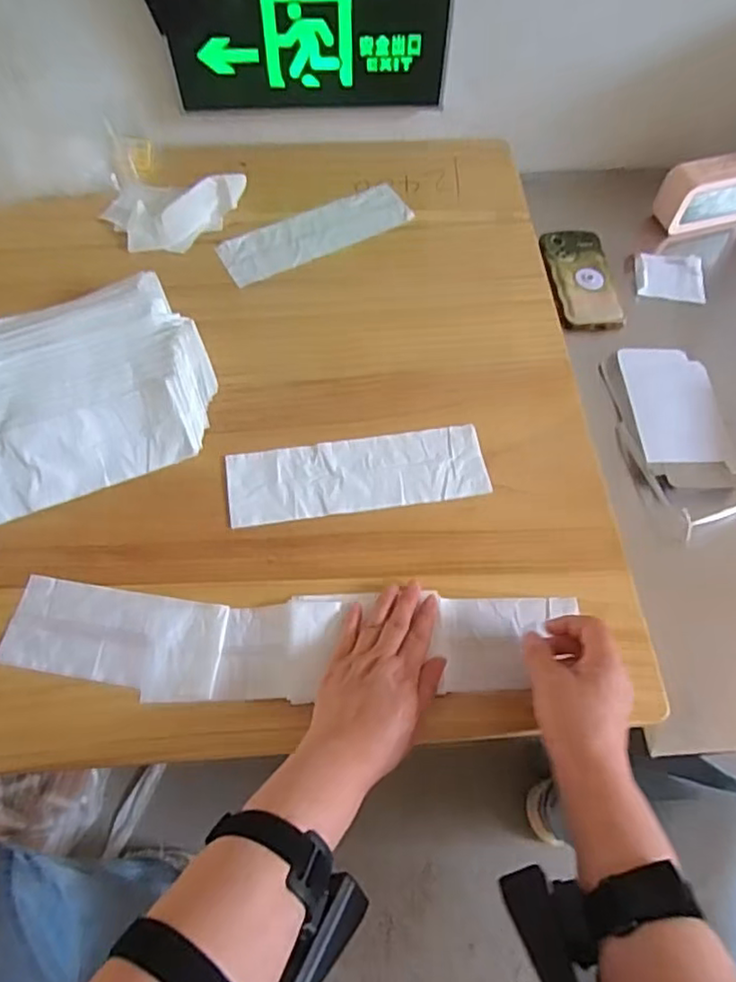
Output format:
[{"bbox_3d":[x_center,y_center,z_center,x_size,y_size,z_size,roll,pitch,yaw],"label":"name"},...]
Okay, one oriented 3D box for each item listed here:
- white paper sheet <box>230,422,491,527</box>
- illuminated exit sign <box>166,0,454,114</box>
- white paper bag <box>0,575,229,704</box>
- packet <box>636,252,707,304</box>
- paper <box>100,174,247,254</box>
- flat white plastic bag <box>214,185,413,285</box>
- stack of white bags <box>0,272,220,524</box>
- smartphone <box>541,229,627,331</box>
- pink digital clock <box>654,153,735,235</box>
[{"bbox_3d":[-0.010,-0.017,0.617,0.248,0.005,0.080,-8,63,-5],"label":"white paper sheet"},{"bbox_3d":[-0.067,-0.529,0.750,0.322,0.142,0.031,-2,61,-3],"label":"illuminated exit sign"},{"bbox_3d":[-0.216,0.126,0.541,0.183,0.008,0.083,9,61,4],"label":"white paper bag"},{"bbox_3d":[0.397,-0.282,0.825,0.091,0.021,0.072,2,61,0],"label":"packet"},{"bbox_3d":[-0.236,-0.338,0.762,0.160,0.034,0.103,1,61,-1],"label":"paper"},{"bbox_3d":[-0.062,-0.321,0.776,0.242,0.007,0.079,-27,65,-15],"label":"flat white plastic bag"},{"bbox_3d":[-0.311,-0.105,0.632,0.293,0.051,0.235,-20,64,-12],"label":"stack of white bags"},{"bbox_3d":[0.271,-0.272,0.803,0.083,0.016,0.163,-4,61,-4],"label":"smartphone"},{"bbox_3d":[0.468,-0.409,0.849,0.143,0.075,0.053,-16,63,-10],"label":"pink digital clock"}]

